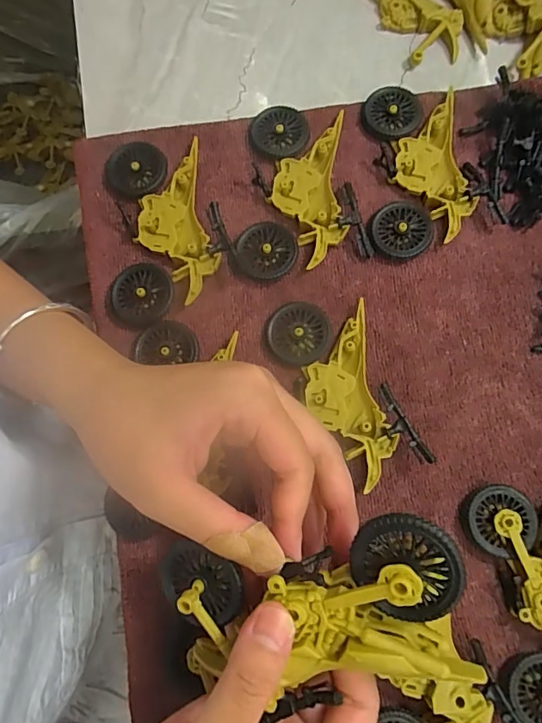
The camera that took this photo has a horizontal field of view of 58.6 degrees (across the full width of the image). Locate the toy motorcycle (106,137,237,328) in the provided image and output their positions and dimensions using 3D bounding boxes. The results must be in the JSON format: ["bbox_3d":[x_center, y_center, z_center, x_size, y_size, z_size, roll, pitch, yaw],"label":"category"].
[{"bbox_3d":[-0.062,-0.081,0.295,0.070,0.016,0.116,-6,78,0],"label":"toy motorcycle"}]

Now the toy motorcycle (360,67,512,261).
[{"bbox_3d":[0.106,-0.123,0.304,0.087,0.013,0.118,-1,78,1],"label":"toy motorcycle"}]

